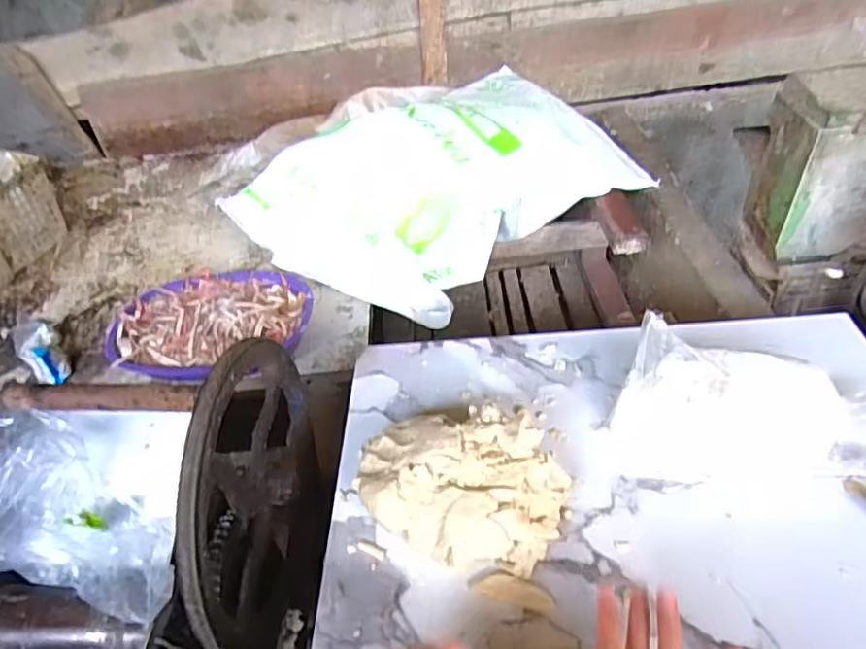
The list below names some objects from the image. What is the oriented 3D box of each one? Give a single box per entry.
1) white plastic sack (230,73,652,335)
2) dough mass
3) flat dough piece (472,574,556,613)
[{"bbox_3d":[0.032,-0.261,1.061,0.660,0.197,0.412,-34,51,-26],"label":"white plastic sack"},{"bbox_3d":[0.020,0.122,0.468,0.161,0.062,0.119,18,49,22],"label":"dough mass"},{"bbox_3d":[0.059,0.194,0.431,0.059,0.005,0.018,12,46,17],"label":"flat dough piece"}]

